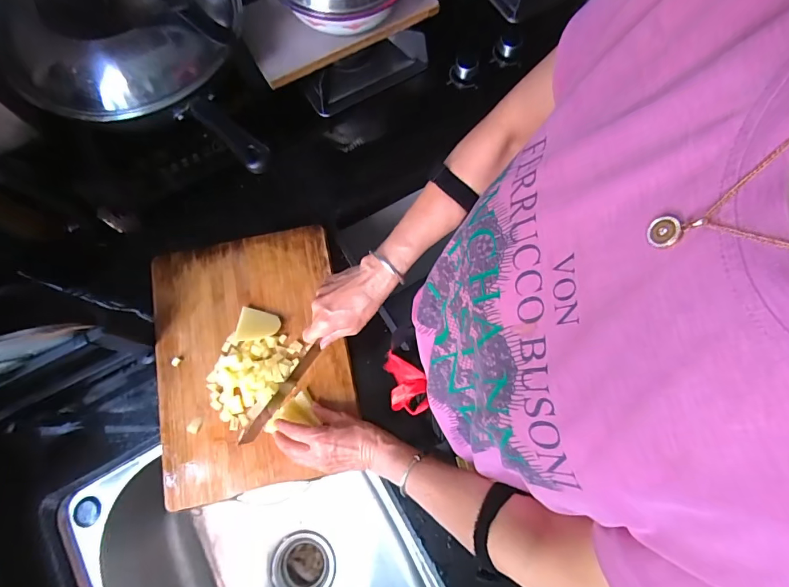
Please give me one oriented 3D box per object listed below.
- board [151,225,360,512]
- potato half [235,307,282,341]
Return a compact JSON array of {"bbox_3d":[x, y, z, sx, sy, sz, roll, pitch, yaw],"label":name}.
[{"bbox_3d":[-0.211,0.088,0.606,0.273,0.019,0.364,-13,72,-4],"label":"board"},{"bbox_3d":[-0.200,0.048,0.604,0.057,0.020,0.050,9,72,3],"label":"potato half"}]

